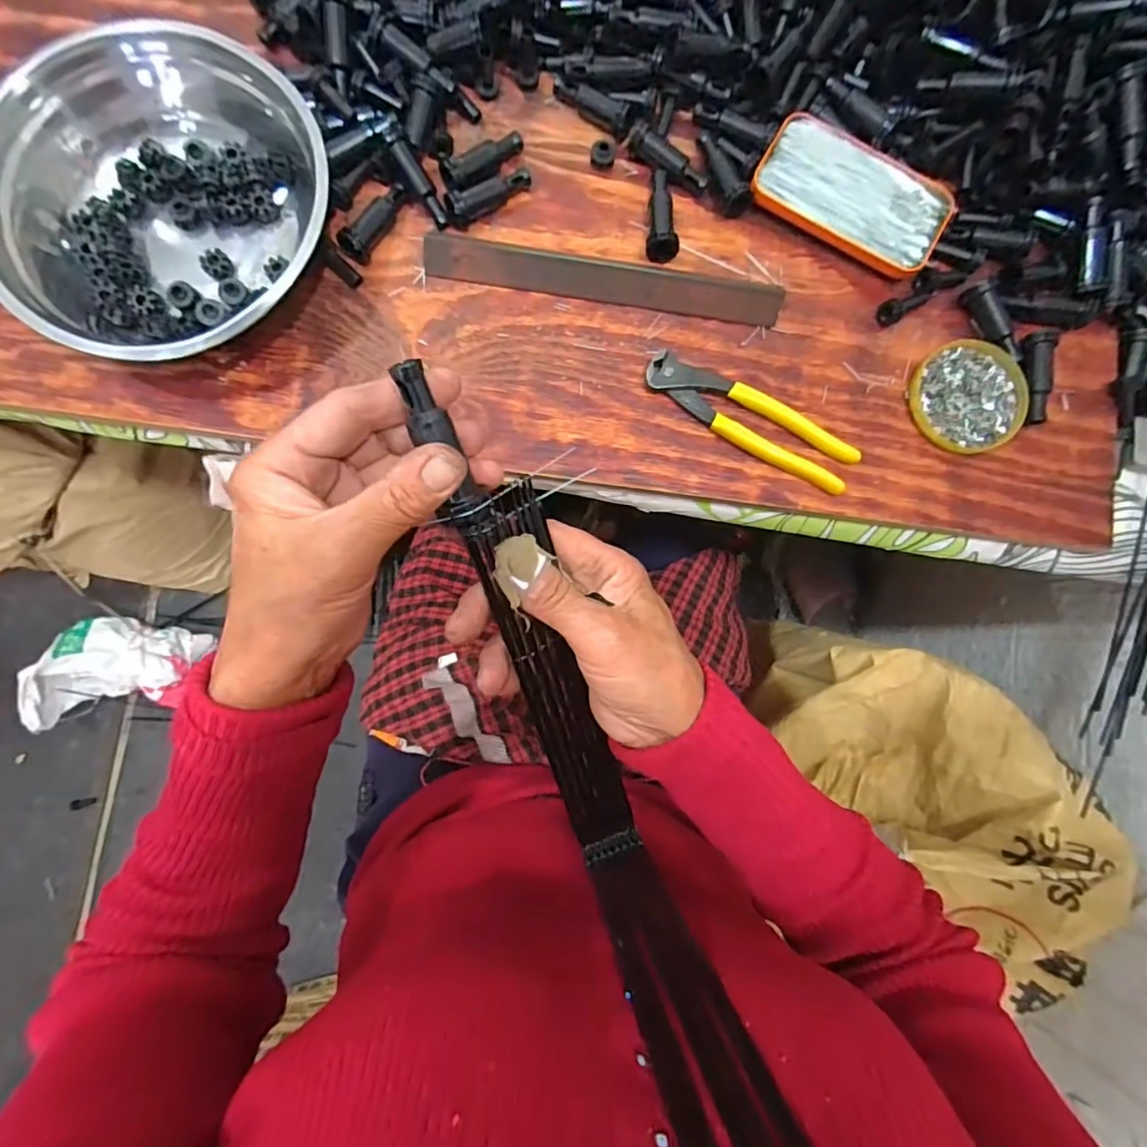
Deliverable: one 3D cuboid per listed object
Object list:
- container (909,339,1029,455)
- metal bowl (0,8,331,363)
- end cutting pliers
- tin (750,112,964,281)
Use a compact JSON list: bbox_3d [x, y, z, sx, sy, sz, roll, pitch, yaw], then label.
[{"bbox_3d":[0.298,-0.134,0.419,0.082,0.011,0.084,0,84,-2],"label":"container"},{"bbox_3d":[-0.272,-0.239,0.374,0.221,0.076,0.200,-13,85,-4],"label":"metal bowl"},{"bbox_3d":[0.129,-0.113,0.408,0.163,0.016,0.038,29,84,1],"label":"end cutting pliers"},{"bbox_3d":[0.213,-0.288,0.426,0.145,0.017,0.074,27,83,1],"label":"tin"}]

